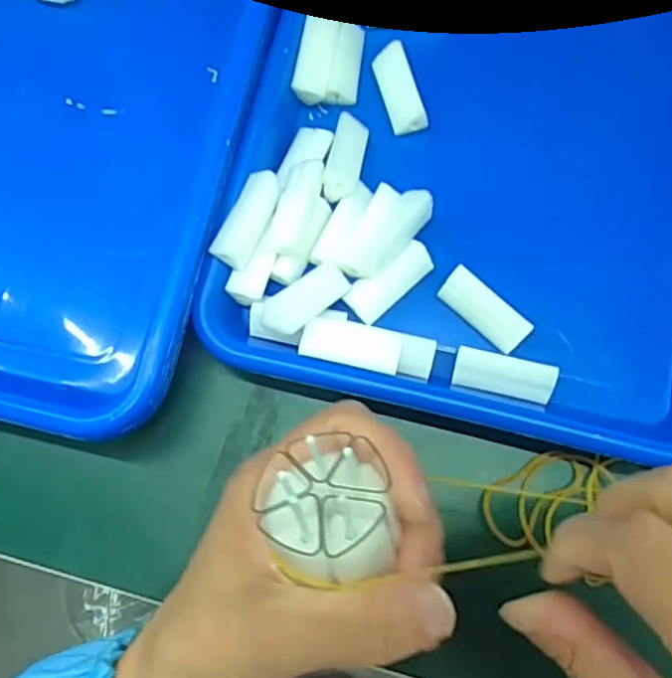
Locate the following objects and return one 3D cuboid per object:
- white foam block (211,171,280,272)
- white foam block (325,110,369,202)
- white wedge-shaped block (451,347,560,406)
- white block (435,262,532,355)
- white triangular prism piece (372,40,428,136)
[{"bbox_3d":[-0.042,-0.057,0.291,0.017,0.017,0.047,24,77,8],"label":"white foam block"},{"bbox_3d":[0.006,-0.093,0.304,0.017,0.015,0.048,11,64,3],"label":"white foam block"},{"bbox_3d":[0.079,0.017,0.282,0.045,0.014,0.018,14,76,6],"label":"white wedge-shaped block"},{"bbox_3d":[0.072,-0.014,0.290,0.046,0.014,0.016,42,80,11],"label":"white block"},{"bbox_3d":[0.034,-0.134,0.323,0.018,0.014,0.045,-18,75,-3],"label":"white triangular prism piece"}]

